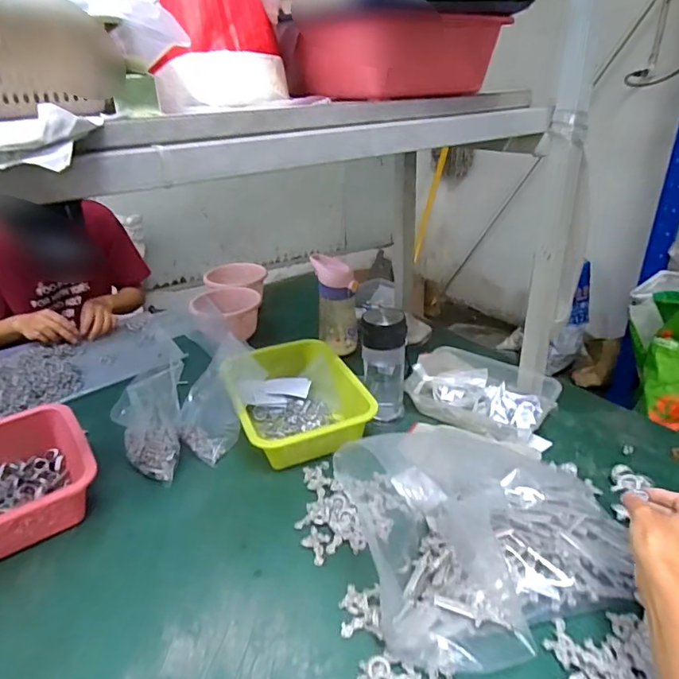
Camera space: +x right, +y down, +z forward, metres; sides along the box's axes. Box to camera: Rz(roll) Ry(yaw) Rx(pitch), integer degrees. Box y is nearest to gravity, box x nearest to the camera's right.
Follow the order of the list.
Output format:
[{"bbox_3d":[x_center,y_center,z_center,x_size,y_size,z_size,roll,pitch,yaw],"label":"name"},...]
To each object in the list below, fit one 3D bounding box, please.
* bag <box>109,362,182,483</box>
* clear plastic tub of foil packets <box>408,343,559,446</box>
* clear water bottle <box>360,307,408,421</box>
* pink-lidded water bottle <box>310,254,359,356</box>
[{"bbox_3d":[-0.267,0.118,0.717,0.097,0.145,0.100,-11,29,-18],"label":"bag"},{"bbox_3d":[0.235,0.082,0.821,0.228,0.058,0.154,15,32,29],"label":"clear plastic tub of foil packets"},{"bbox_3d":[0.069,0.042,0.774,0.067,0.181,0.058,2,28,6],"label":"clear water bottle"},{"bbox_3d":[-0.009,-0.069,0.981,0.065,0.177,0.078,-14,30,-23],"label":"pink-lidded water bottle"}]

